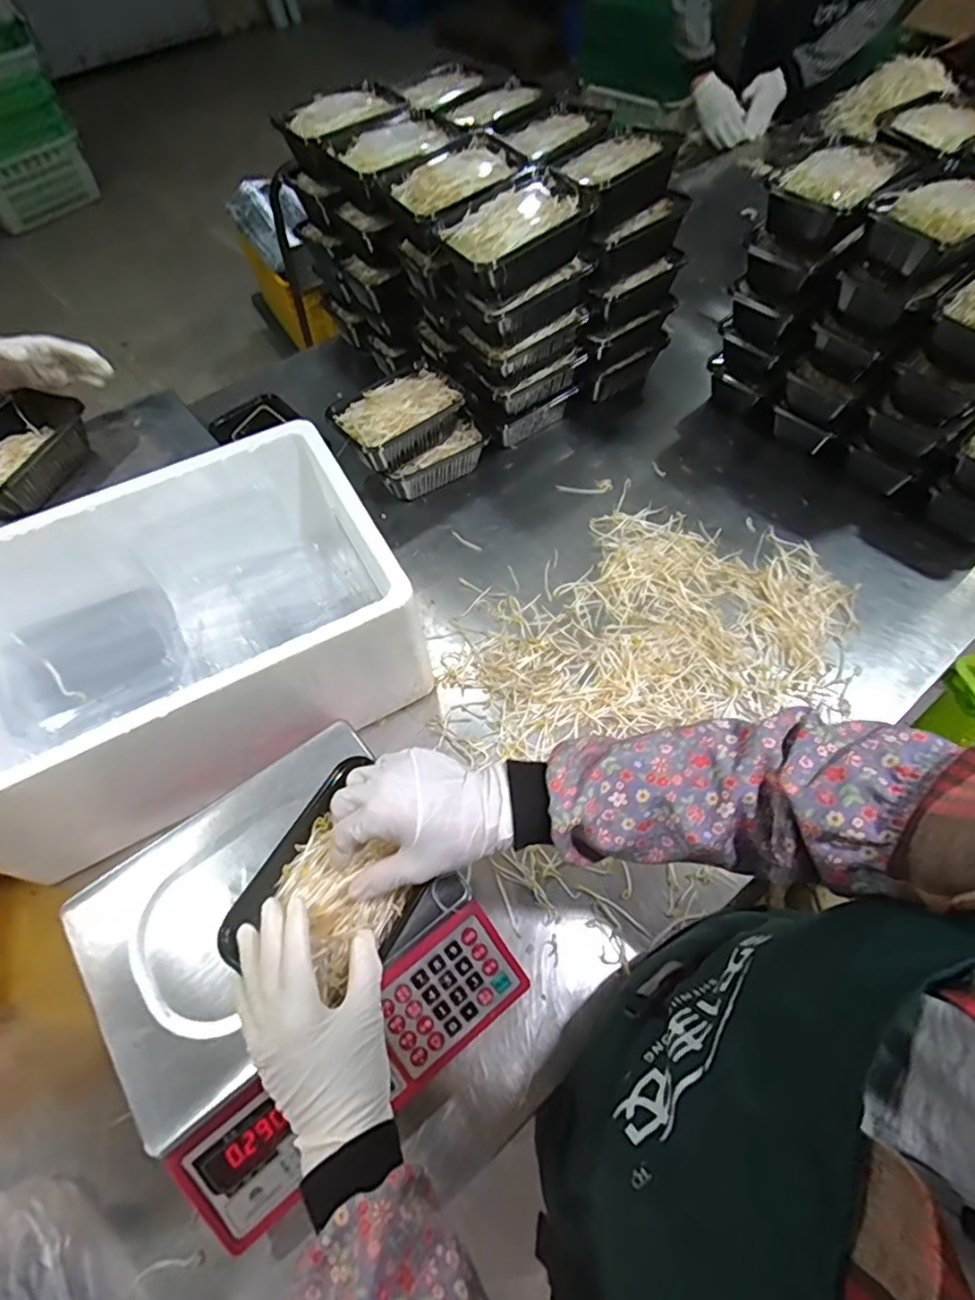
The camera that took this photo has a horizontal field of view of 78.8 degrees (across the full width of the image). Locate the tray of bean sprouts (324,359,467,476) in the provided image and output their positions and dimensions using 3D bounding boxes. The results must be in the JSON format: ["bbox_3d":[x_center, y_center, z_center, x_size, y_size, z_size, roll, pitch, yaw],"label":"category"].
[{"bbox_3d":[-0.130,-0.334,0.857,0.177,0.066,0.116,-37,65,-18],"label":"tray of bean sprouts"}]

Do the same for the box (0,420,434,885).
[{"bbox_3d":[-0.339,-0.010,0.668,0.463,0.212,0.309,-25,62,-13],"label":"box"}]

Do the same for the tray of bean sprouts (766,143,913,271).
[{"bbox_3d":[0.446,-0.573,0.768,0.110,0.089,0.161,37,67,24],"label":"tray of bean sprouts"}]

